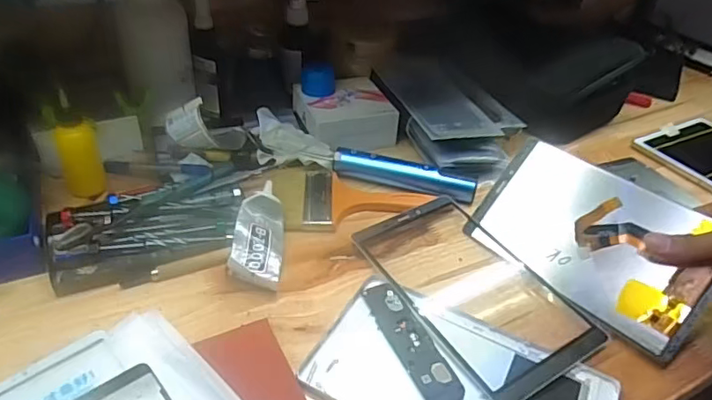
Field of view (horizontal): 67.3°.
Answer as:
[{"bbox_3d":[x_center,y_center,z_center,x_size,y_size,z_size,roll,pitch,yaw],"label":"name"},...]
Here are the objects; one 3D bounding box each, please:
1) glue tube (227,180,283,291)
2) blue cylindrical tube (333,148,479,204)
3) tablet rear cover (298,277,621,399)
[{"bbox_3d":[-0.088,0.028,0.484,0.042,0.023,0.110,2,52,-4],"label":"glue tube"},{"bbox_3d":[0.051,-0.028,0.567,0.149,0.024,0.023,14,39,11],"label":"blue cylindrical tube"},{"bbox_3d":[0.078,0.134,0.396,0.211,0.005,0.125,21,41,19],"label":"tablet rear cover"}]

